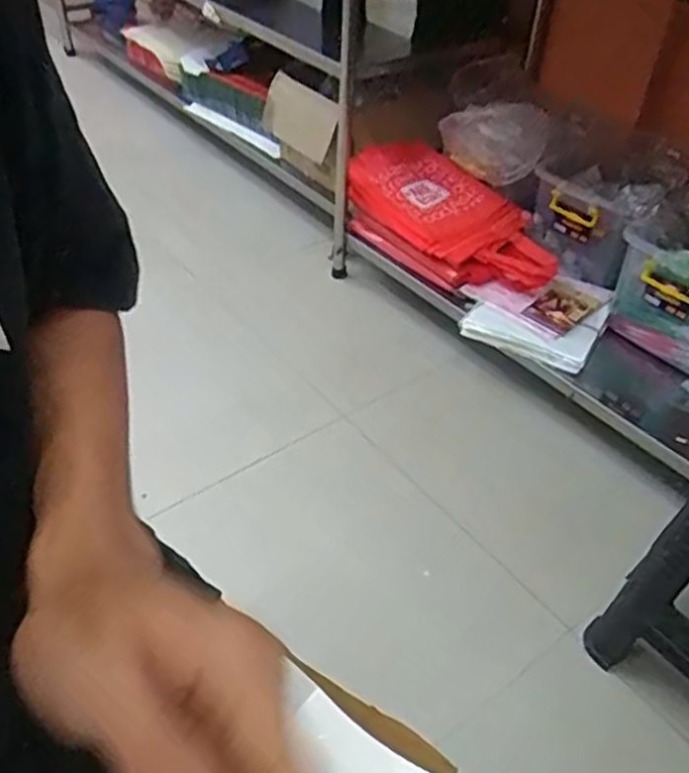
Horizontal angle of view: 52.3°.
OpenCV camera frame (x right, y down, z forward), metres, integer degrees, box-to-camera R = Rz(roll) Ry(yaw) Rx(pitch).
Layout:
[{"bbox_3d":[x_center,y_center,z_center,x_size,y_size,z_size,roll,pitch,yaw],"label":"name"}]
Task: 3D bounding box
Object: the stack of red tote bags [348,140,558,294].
[{"bbox_3d":[0.230,-0.371,1.602,0.548,0.088,0.260,39,94,27],"label":"stack of red tote bags"}]

